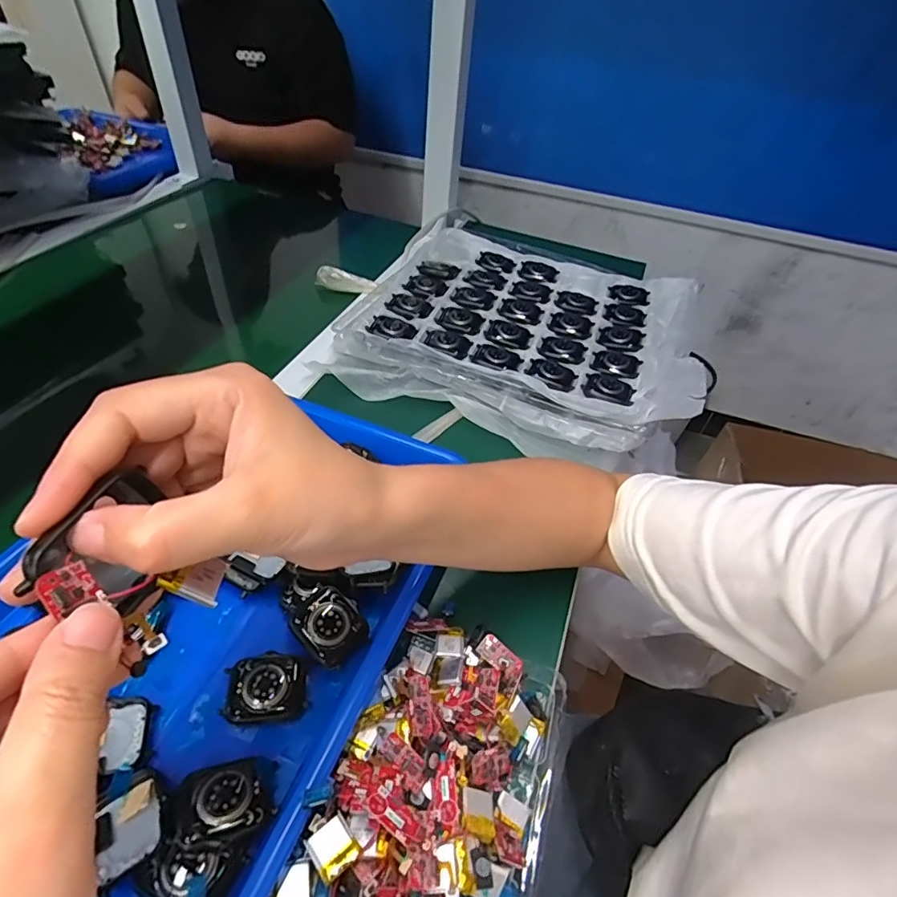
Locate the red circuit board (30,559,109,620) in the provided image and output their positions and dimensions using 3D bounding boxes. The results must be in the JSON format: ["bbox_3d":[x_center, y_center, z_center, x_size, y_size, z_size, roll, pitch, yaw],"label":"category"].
[{"bbox_3d":[-0.107,0.039,0.144,0.012,0.004,0.016,54,21,3],"label":"red circuit board"}]

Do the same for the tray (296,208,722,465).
[{"bbox_3d":[0.076,-0.129,0.539,0.353,0.055,0.282,20,47,13],"label":"tray"}]

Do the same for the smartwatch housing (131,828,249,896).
[{"bbox_3d":[-0.119,0.193,0.233,0.042,0.015,0.030,16,47,9],"label":"smartwatch housing"}]

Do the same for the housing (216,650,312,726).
[{"bbox_3d":[-0.104,0.137,0.293,0.044,0.012,0.037,-3,46,-9],"label":"housing"}]

